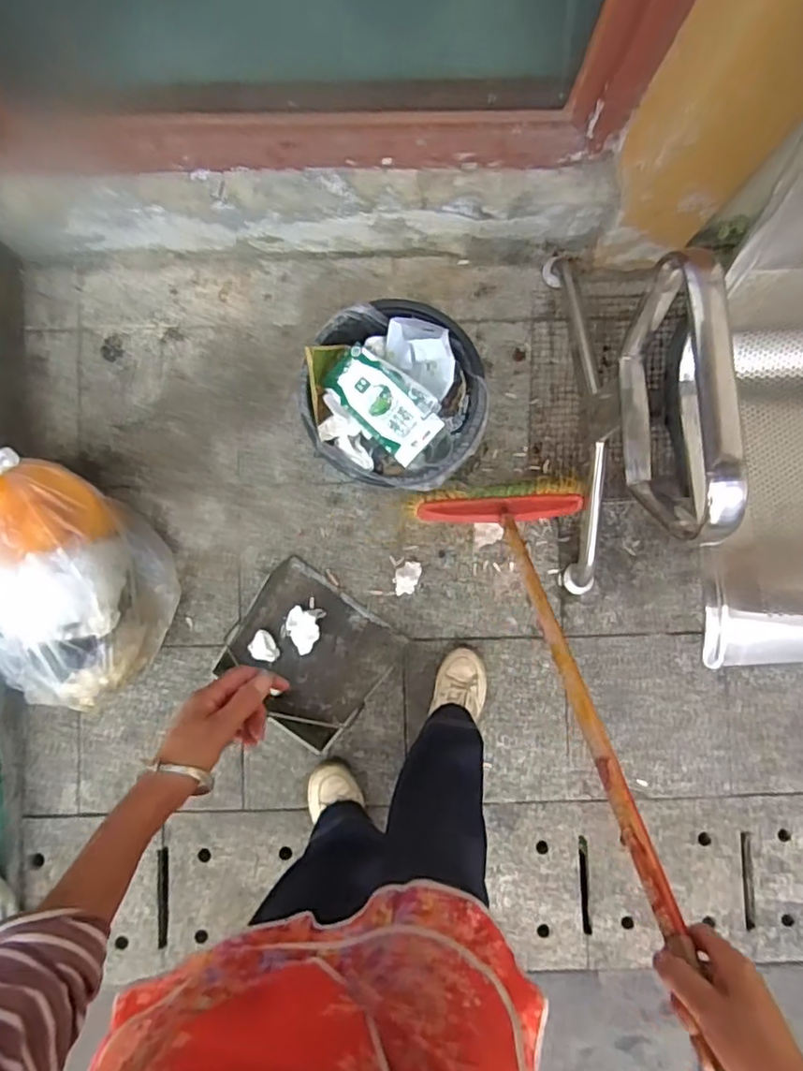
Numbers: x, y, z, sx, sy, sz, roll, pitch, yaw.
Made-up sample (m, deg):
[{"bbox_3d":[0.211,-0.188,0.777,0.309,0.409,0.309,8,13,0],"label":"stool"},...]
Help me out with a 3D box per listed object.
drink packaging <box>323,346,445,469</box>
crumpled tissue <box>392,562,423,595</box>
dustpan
[{"bbox_3d":[-0.025,-0.187,0.897,0.172,0.033,0.094,42,87,2],"label":"drink packaging"},{"bbox_3d":[0.010,0.079,1.171,0.044,0.033,0.066,19,87,0],"label":"crumpled tissue"},{"bbox_3d":[-0.169,0.214,1.139,0.271,0.060,0.246,38,88,1],"label":"dustpan"}]

